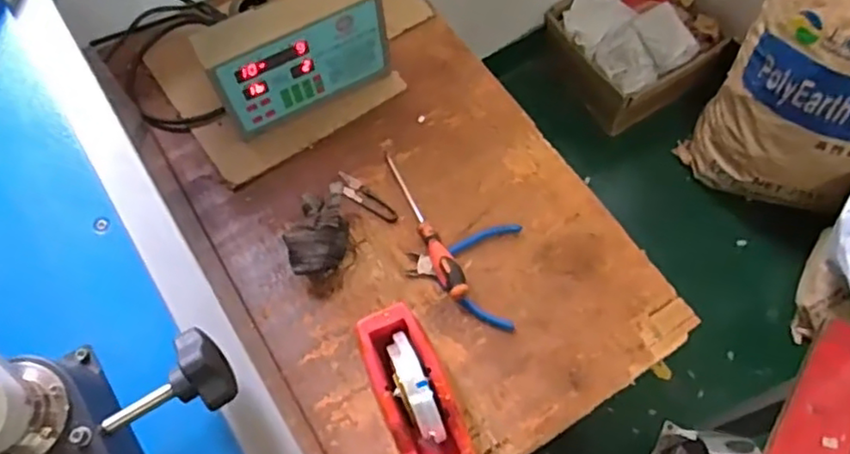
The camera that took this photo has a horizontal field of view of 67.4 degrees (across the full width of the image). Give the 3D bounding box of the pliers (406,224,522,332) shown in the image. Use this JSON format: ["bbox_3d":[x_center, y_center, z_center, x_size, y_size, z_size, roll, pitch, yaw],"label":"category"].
[{"bbox_3d":[0.047,0.052,0.773,0.131,0.014,0.135,6,66,3],"label":"pliers"}]

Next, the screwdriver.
[{"bbox_3d":[-0.003,-0.008,0.792,0.029,0.034,0.222,-23,68,-9],"label":"screwdriver"}]

